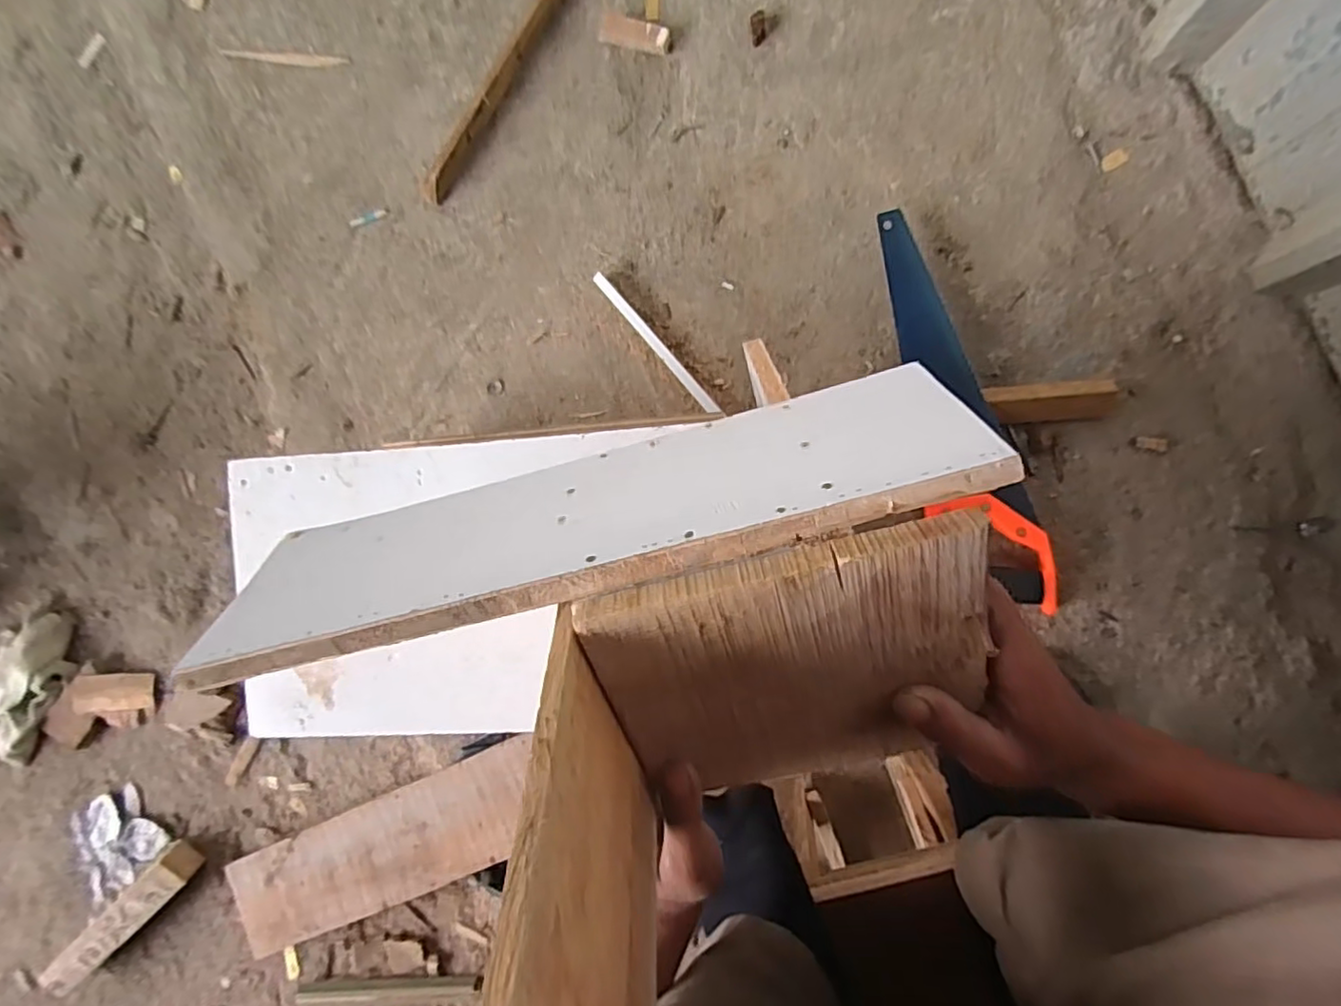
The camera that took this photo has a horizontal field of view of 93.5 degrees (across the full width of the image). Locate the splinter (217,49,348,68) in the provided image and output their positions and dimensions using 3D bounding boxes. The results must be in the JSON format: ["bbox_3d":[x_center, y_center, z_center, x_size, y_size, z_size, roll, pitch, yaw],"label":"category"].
[{"bbox_3d":[-0.488,-0.560,0.794,0.178,0.004,0.018,10,91,8],"label":"splinter"}]

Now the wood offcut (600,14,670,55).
[{"bbox_3d":[-0.042,-0.545,0.730,0.087,0.013,0.031,18,92,8],"label":"wood offcut"}]

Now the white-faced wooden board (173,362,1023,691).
[{"bbox_3d":[-0.047,0.006,0.334,0.393,0.117,0.017,-14,121,7],"label":"white-faced wooden board"}]

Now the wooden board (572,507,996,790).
[{"bbox_3d":[0.061,0.083,0.306,0.174,0.015,0.138,-15,121,7],"label":"wooden board"}]

